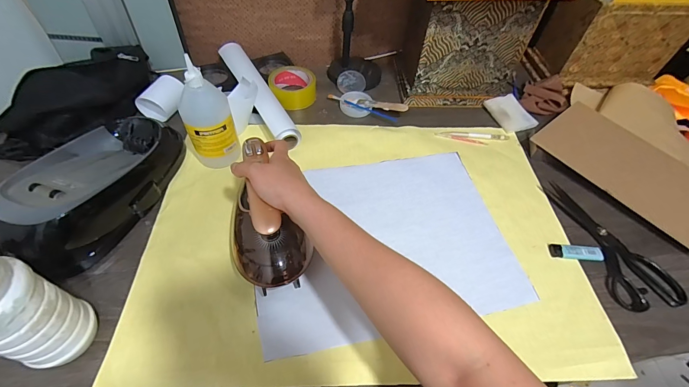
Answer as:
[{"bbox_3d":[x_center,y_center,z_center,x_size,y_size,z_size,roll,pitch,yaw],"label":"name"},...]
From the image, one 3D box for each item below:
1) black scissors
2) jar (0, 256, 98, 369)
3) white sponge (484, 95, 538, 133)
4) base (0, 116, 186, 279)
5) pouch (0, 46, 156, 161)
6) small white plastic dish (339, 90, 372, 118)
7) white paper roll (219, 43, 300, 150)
[{"bbox_3d":[0.424,0.074,0.550,0.101,0.014,0.237,-12,54,-12],"label":"black scissors"},{"bbox_3d":[-0.346,0.130,0.358,0.075,0.176,0.074,2,52,-2],"label":"jar"},{"bbox_3d":[0.365,-0.176,0.733,0.077,0.009,0.095,-20,69,-6],"label":"white sponge"},{"bbox_3d":[-0.381,-0.023,0.520,0.146,0.101,0.293,20,54,11],"label":"base"},{"bbox_3d":[-0.512,-0.182,0.623,0.177,0.085,0.316,32,57,20],"label":"pouch"},{"bbox_3d":[0.027,-0.197,0.730,0.065,0.021,0.067,2,52,-2],"label":"small white plastic dish"},{"bbox_3d":[-0.188,-0.215,0.705,0.057,0.059,0.335,-23,57,-20],"label":"white paper roll"}]

